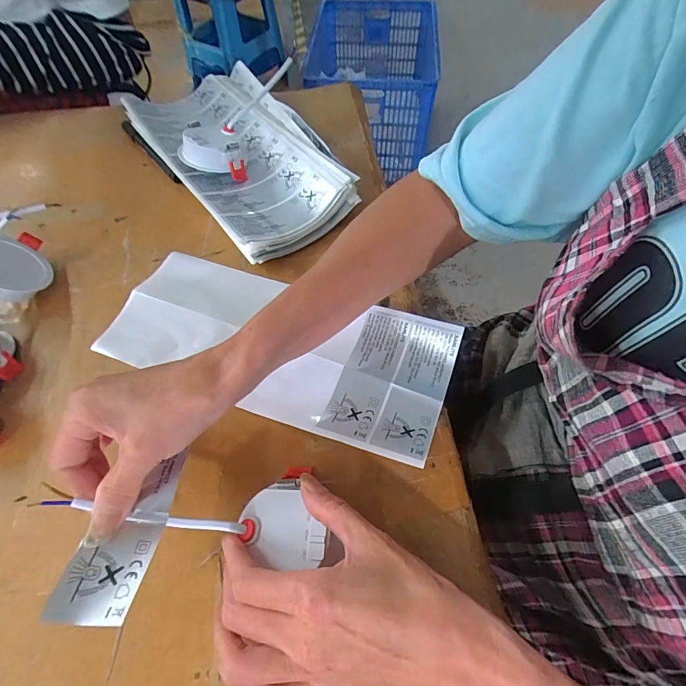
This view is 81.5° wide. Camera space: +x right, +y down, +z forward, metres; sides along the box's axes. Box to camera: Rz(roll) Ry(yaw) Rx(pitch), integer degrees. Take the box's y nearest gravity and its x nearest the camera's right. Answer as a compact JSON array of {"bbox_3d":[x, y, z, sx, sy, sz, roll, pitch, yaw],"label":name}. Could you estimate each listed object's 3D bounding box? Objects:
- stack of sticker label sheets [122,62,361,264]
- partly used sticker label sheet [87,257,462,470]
[{"bbox_3d":[-0.116,-0.224,0.457,0.162,0.049,0.311,-32,62,-18],"label":"stack of sticker label sheets"},{"bbox_3d":[-0.058,-0.003,0.339,0.292,0.017,0.123,18,59,13],"label":"partly used sticker label sheet"}]

